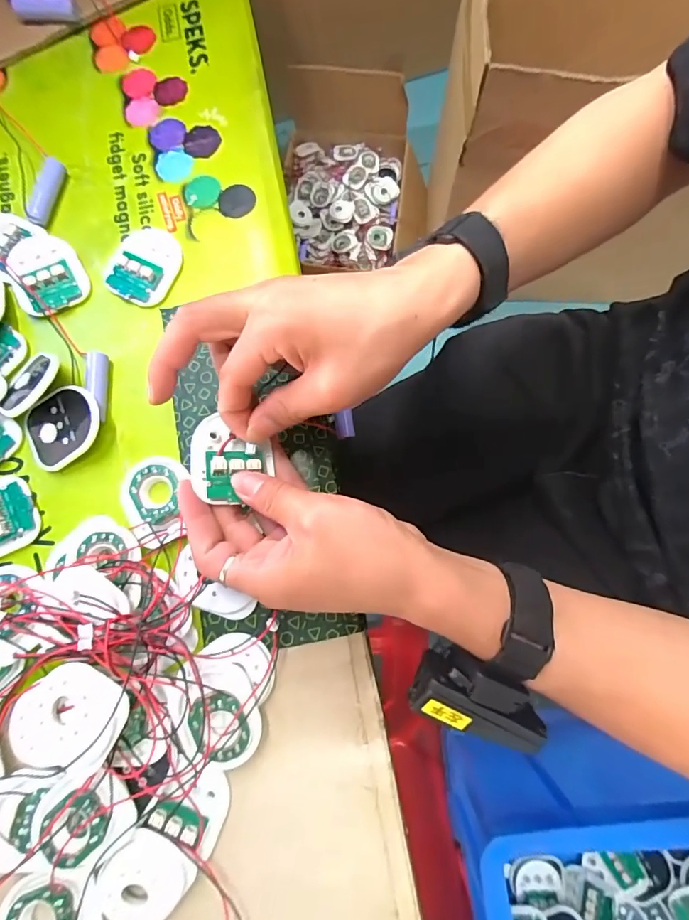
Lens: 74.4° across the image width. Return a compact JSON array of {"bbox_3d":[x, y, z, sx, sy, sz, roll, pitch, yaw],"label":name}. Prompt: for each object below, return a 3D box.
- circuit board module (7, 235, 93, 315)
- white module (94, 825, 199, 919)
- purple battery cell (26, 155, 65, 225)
[{"bbox_3d":[-0.215,-0.136,0.326,0.047,0.012,0.061,-22,80,-3],"label":"circuit board module"},{"bbox_3d":[-0.114,0.238,0.256,0.047,0.009,0.055,33,92,-7],"label":"white module"},{"bbox_3d":[-0.224,-0.202,0.339,0.011,0.012,0.051,16,80,4],"label":"purple battery cell"}]

